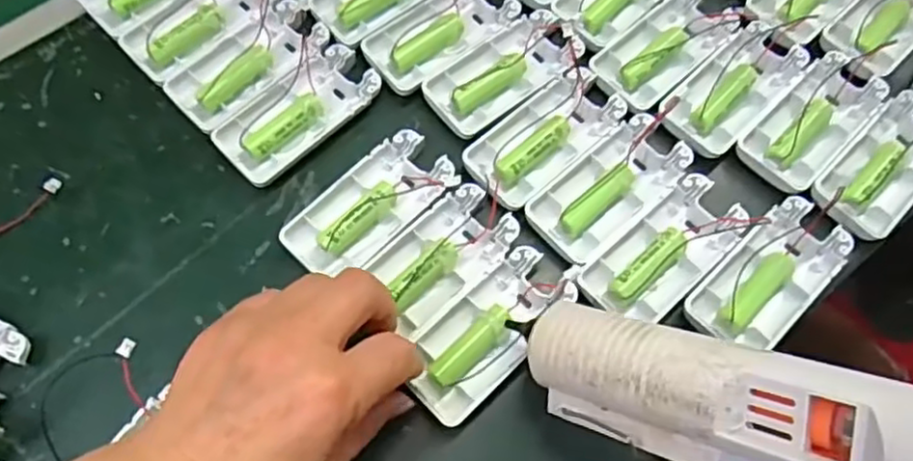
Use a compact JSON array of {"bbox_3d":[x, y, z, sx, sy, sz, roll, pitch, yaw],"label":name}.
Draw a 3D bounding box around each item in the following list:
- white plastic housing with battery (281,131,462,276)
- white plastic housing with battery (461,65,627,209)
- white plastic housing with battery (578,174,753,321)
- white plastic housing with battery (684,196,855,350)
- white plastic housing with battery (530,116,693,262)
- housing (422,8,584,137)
[{"bbox_3d":[-0.047,-0.013,0.376,0.093,0.015,0.046,-41,73,-16],"label":"white plastic housing with battery"},{"bbox_3d":[0.050,-0.052,0.393,0.094,0.013,0.046,-39,72,-15],"label":"white plastic housing with battery"},{"bbox_3d":[0.111,0.013,0.368,0.093,0.017,0.044,-41,73,-16],"label":"white plastic housing with battery"},{"bbox_3d":[0.164,0.025,0.361,0.093,0.015,0.046,-41,73,-16],"label":"white plastic housing with battery"},{"bbox_3d":[0.083,-0.023,0.381,0.093,0.015,0.044,-40,72,-15],"label":"white plastic housing with battery"},{"bbox_3d":[0.027,-0.093,0.412,0.096,0.016,0.043,-37,72,-14],"label":"housing"}]

